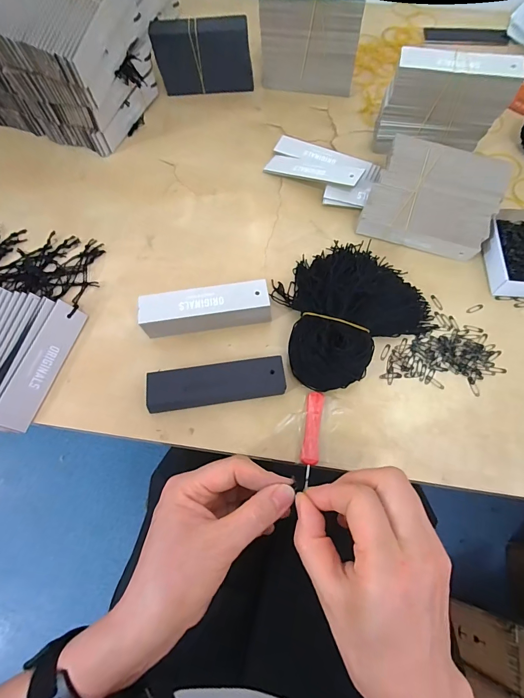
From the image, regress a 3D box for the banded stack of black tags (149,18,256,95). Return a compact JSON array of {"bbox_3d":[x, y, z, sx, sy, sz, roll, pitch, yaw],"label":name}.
[{"bbox_3d":[-0.079,-0.406,0.478,0.126,0.082,0.032,-5,68,-2],"label":"banded stack of black tags"}]

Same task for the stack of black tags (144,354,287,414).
[{"bbox_3d":[-0.042,0.034,0.324,0.125,0.023,0.035,-7,68,-2],"label":"stack of black tags"}]

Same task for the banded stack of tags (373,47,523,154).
[{"bbox_3d":[0.209,-0.285,0.408,0.131,0.101,0.027,7,68,4],"label":"banded stack of tags"}]

